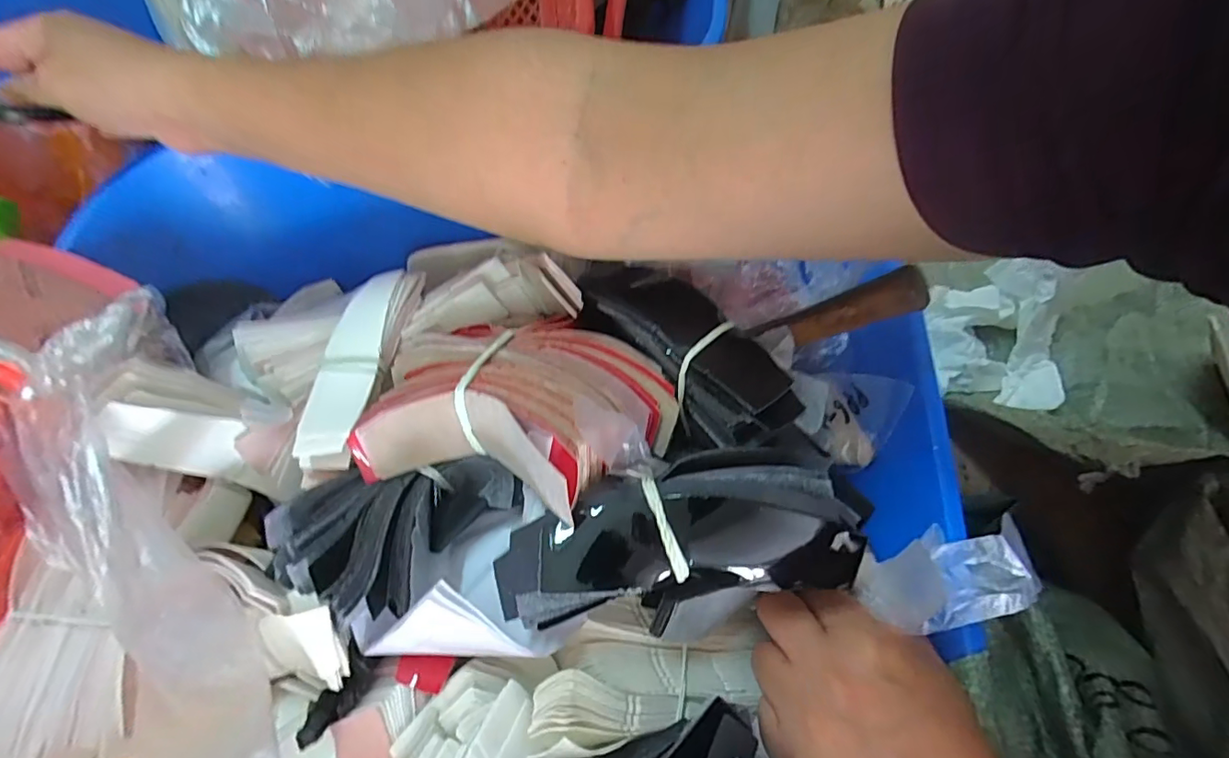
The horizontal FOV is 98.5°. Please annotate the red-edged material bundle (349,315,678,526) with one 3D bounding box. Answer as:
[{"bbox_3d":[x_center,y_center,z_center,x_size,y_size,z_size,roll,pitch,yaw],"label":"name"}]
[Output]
[{"bbox_3d":[-0.050,0.011,0.281,0.156,0.071,0.104,14,70,6],"label":"red-edged material bundle"}]

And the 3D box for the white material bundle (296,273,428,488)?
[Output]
[{"bbox_3d":[-0.157,-0.010,0.322,0.043,0.020,0.149,2,53,2],"label":"white material bundle"}]

